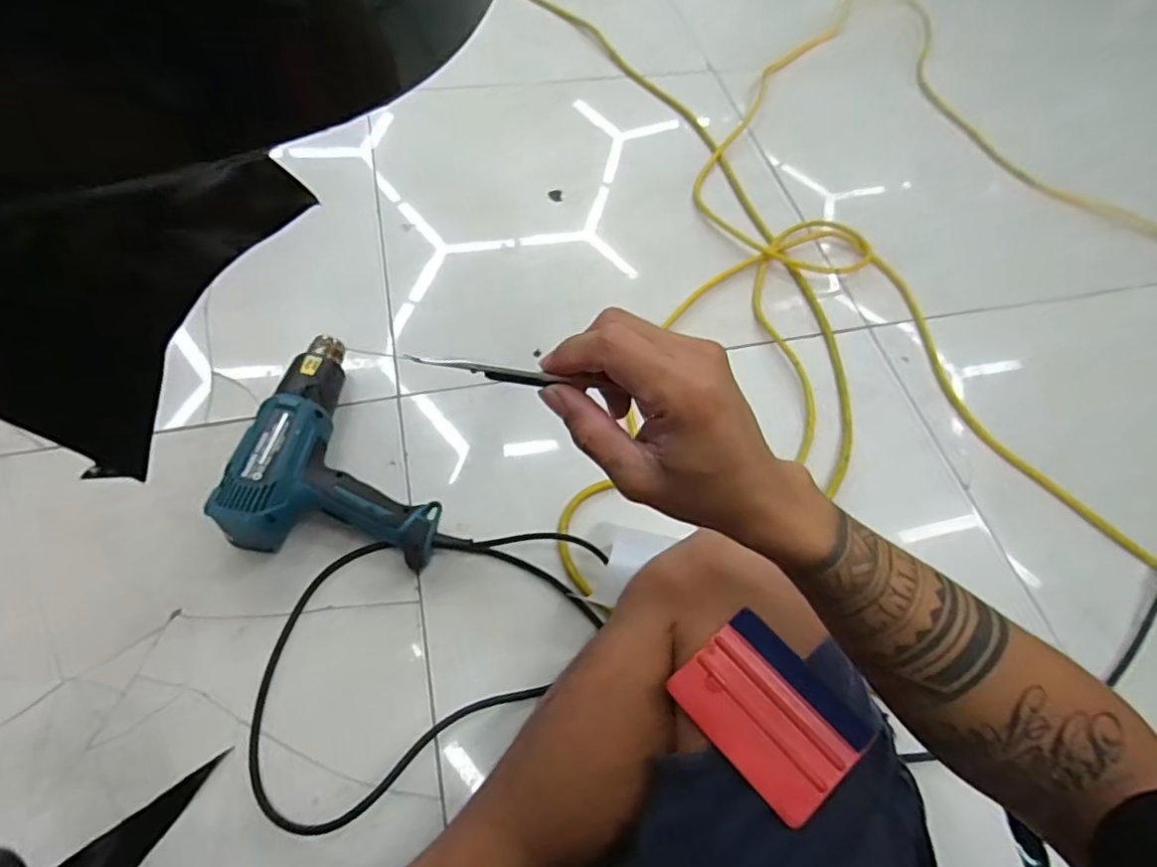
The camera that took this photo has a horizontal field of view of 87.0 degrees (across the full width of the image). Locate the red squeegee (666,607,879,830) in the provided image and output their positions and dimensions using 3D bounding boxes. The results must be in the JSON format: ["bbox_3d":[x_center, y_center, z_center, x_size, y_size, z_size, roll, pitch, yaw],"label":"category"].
[{"bbox_3d":[0.113,0.164,0.362,0.073,0.006,0.097,-40,67,-11],"label":"red squeegee"}]

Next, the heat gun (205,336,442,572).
[{"bbox_3d":[-0.225,0.018,0.611,0.196,0.072,0.213,8,59,0],"label":"heat gun"}]

